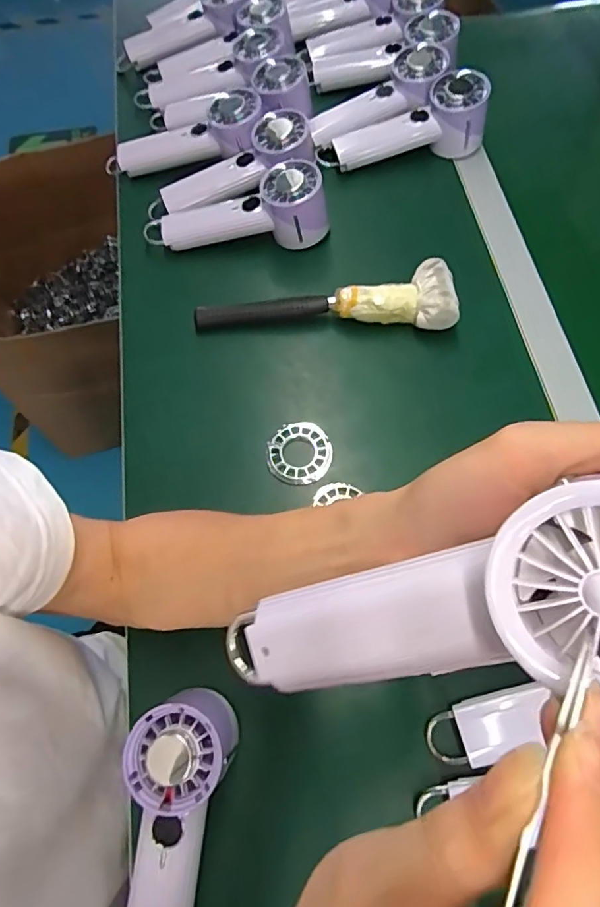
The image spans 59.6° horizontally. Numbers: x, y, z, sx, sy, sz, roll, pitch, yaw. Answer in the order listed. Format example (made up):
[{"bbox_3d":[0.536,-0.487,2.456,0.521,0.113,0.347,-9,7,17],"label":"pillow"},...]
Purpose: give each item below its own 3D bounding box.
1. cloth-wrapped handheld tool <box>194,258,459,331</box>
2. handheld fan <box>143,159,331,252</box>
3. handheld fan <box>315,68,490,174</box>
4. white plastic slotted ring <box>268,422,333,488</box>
[{"bbox_3d":[0.022,-0.150,0.519,0.253,0.045,0.071,1,66,2],"label":"cloth-wrapped handheld tool"},{"bbox_3d":[-0.068,-0.257,0.549,0.193,0.065,0.060,-1,66,1],"label":"handheld fan"},{"bbox_3d":[0.118,-0.371,0.612,0.192,0.064,0.061,-13,66,11],"label":"handheld fan"},{"bbox_3d":[-0.001,0.003,0.475,0.056,0.022,0.059,-1,66,1],"label":"white plastic slotted ring"}]

